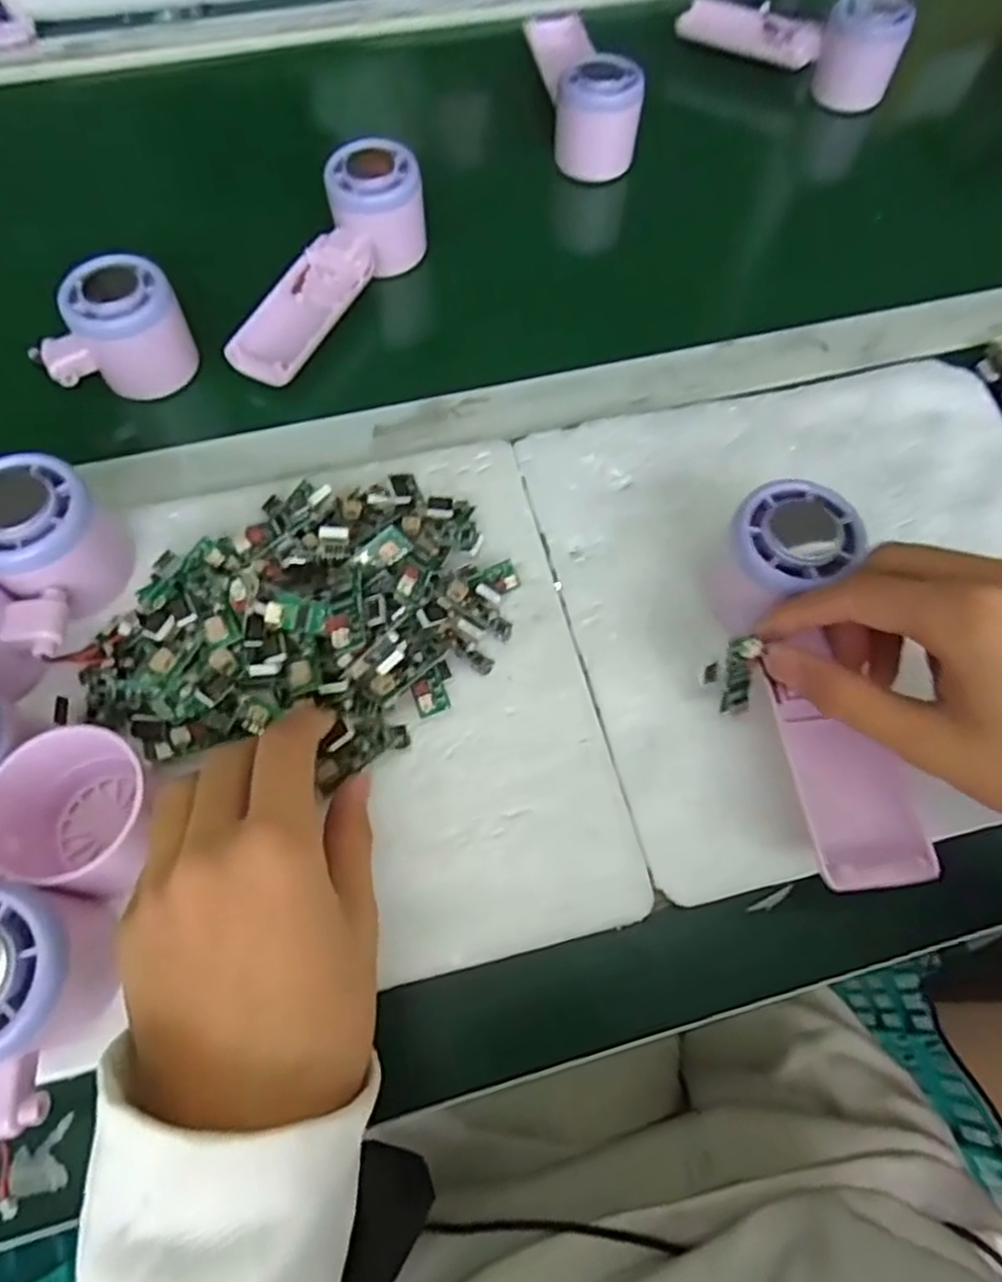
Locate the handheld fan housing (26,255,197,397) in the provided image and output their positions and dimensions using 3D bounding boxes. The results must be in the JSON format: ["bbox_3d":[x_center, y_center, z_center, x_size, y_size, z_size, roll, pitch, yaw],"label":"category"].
[{"bbox_3d":[-0.217,-0.173,0.404,0.077,0.050,0.053,-8,67,-6],"label":"handheld fan housing"}]

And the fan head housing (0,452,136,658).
[{"bbox_3d":[-0.196,-0.037,0.321,0.056,0.053,0.078,-34,72,-16],"label":"fan head housing"}]

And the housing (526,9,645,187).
[{"bbox_3d":[0.052,-0.409,0.518,0.055,0.054,0.147,-13,68,-9],"label":"housing"}]

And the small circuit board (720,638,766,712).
[{"bbox_3d":[0.101,0.015,0.308,0.013,0.037,0.008,-7,38,-6],"label":"small circuit board"}]

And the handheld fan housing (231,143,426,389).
[{"bbox_3d":[-0.103,-0.223,0.430,0.056,0.054,0.159,25,67,8],"label":"handheld fan housing"}]

